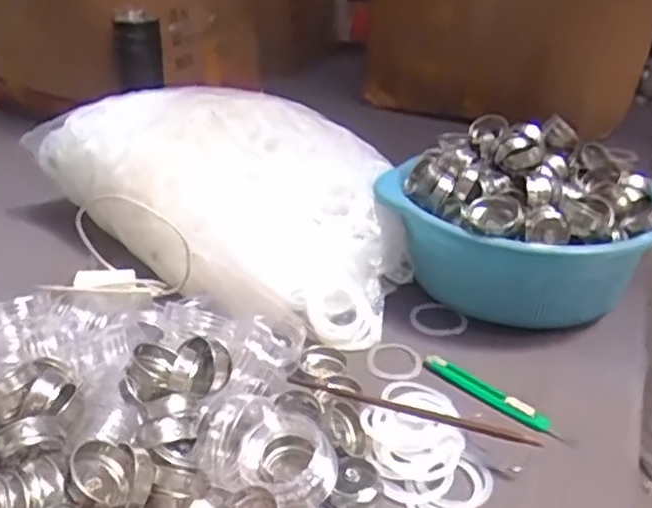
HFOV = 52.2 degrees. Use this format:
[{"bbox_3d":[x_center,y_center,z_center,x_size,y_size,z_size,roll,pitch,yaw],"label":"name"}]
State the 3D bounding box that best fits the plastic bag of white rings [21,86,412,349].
[{"bbox_3d":[-0.112,-0.079,0.765,0.476,0.161,0.254,25,36,36],"label":"plastic bag of white rings"}]

